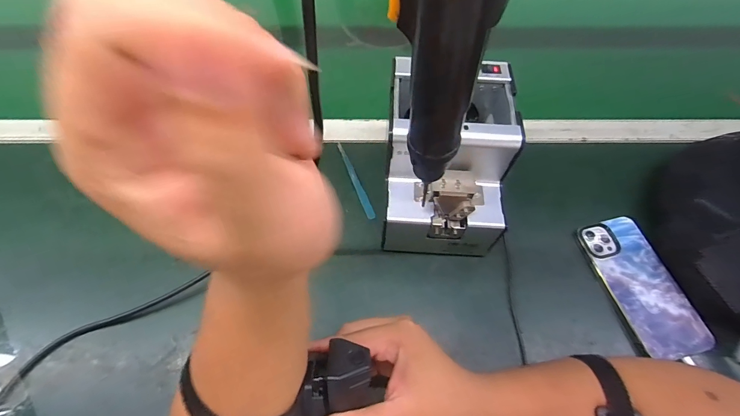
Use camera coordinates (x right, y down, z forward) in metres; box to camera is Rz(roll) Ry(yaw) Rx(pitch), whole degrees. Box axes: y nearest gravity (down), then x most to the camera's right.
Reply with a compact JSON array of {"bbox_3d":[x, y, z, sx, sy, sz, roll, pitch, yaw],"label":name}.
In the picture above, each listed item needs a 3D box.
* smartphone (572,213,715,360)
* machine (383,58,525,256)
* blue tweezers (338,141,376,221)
[{"bbox_3d":[0.309,0.086,0.405,0.081,0.014,0.159,-11,62,-7],"label":"smartphone"},{"bbox_3d":[0.083,-0.048,0.395,0.126,0.133,0.174,2,61,0],"label":"machine"},{"bbox_3d":[-0.019,-0.039,0.474,0.011,0.007,0.125,-18,63,-10],"label":"blue tweezers"}]

